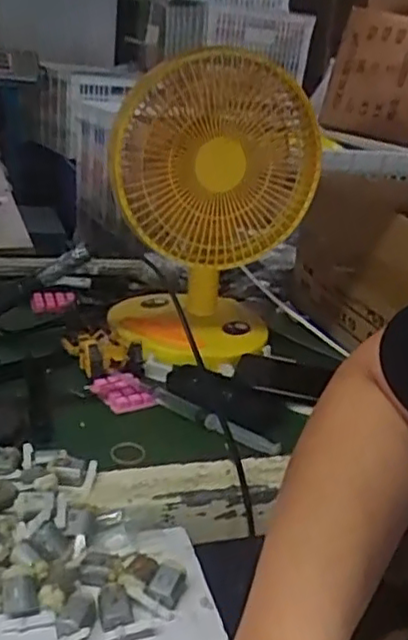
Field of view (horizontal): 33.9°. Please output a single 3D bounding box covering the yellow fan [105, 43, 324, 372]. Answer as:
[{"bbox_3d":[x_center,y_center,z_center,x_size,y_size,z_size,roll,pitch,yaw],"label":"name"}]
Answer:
[{"bbox_3d":[0.011,-0.118,0.742,0.205,0.305,0.220,7,22,3],"label":"yellow fan"}]

